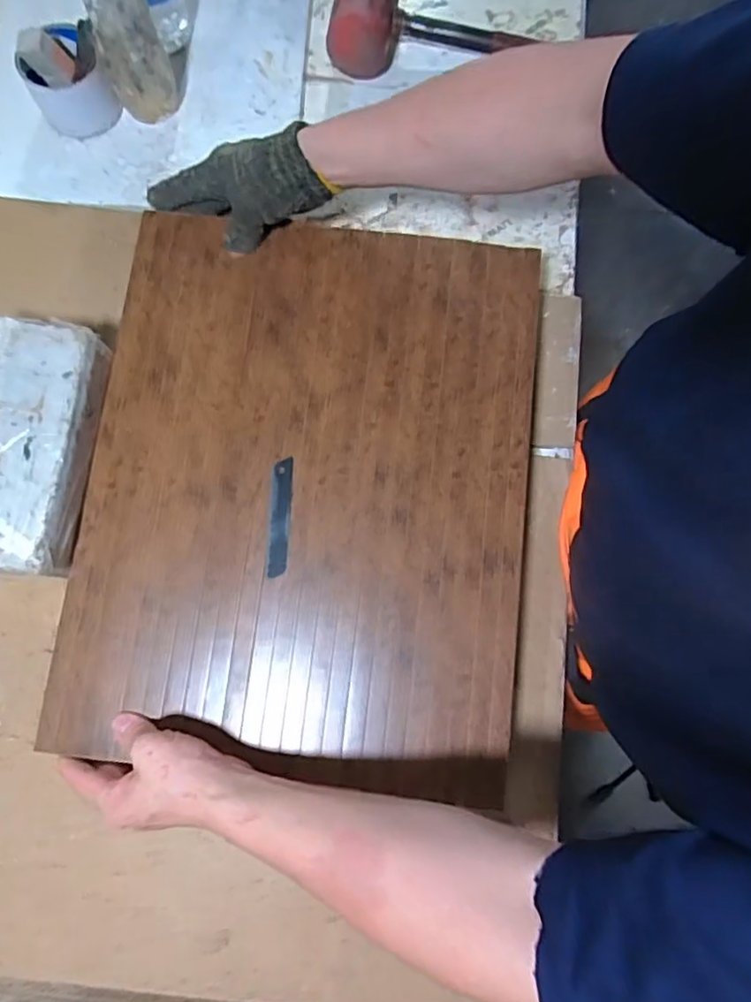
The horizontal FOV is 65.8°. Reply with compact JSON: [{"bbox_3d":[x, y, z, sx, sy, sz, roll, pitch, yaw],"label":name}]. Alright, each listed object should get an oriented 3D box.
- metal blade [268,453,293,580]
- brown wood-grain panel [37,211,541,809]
[{"bbox_3d":[-0.078,0.012,0.477,0.016,0.004,0.097,2,79,-1],"label":"metal blade"},{"bbox_3d":[-0.056,-0.019,0.477,0.350,0.016,0.448,7,79,0],"label":"brown wood-grain panel"}]

